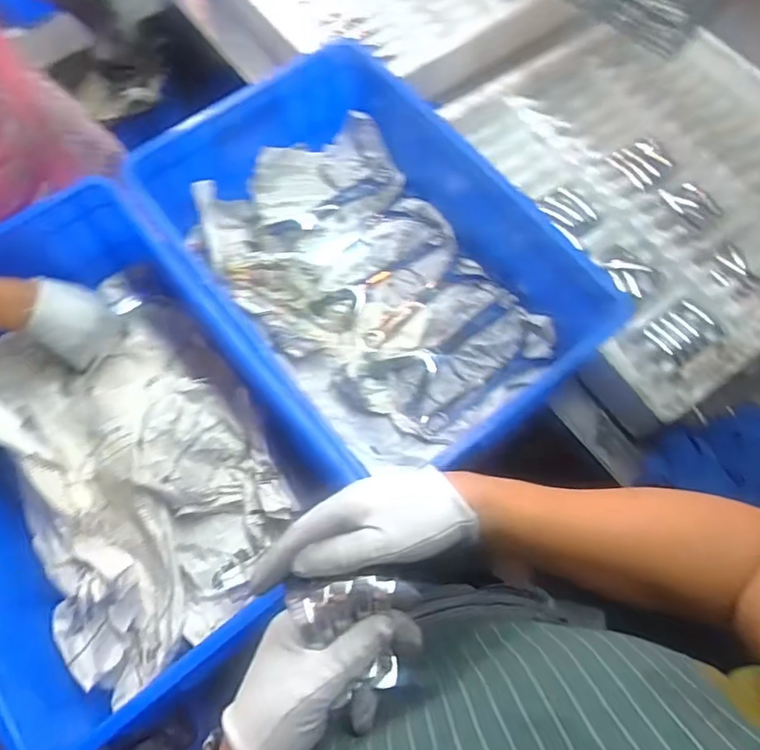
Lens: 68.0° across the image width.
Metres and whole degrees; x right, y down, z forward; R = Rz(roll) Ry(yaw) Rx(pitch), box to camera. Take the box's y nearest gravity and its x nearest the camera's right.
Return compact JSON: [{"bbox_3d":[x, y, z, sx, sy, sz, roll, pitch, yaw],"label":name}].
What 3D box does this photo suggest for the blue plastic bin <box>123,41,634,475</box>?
[{"bbox_3d":[-0.016,-0.138,0.710,0.344,0.151,0.504,-37,73,-13],"label":"blue plastic bin"}]

